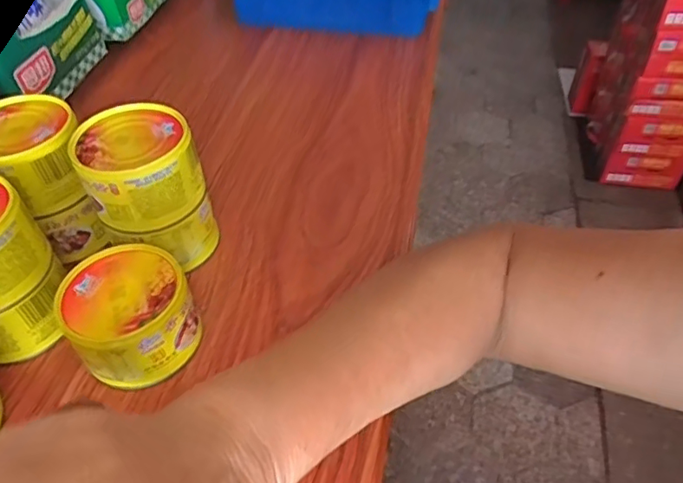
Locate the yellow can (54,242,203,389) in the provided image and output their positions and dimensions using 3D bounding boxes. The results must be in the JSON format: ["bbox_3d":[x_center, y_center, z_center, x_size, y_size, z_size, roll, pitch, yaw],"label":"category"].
[{"bbox_3d":[-0.126,0.043,0.331,0.070,0.055,0.064,-1,47,1],"label":"yellow can"}]

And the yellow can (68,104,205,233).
[{"bbox_3d":[-0.130,-0.049,0.359,0.072,0.049,0.066,-1,47,1],"label":"yellow can"}]

